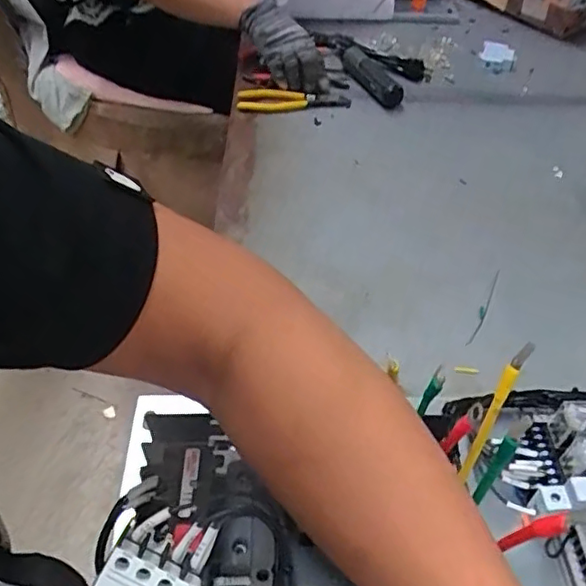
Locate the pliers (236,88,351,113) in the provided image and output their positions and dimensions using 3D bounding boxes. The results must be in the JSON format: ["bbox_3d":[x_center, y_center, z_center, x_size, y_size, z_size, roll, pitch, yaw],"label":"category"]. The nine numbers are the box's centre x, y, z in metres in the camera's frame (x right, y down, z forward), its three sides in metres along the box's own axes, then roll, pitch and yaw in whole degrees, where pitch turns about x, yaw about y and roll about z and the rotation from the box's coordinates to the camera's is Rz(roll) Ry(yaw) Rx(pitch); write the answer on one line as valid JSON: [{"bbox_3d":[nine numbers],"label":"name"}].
[{"bbox_3d":[0.001,-0.286,0.890,0.162,0.024,0.039,-2,46,-4],"label":"pliers"}]

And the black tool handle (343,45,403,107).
[{"bbox_3d":[0.124,-0.345,0.953,0.042,0.030,0.176,-17,49,-18],"label":"black tool handle"}]

